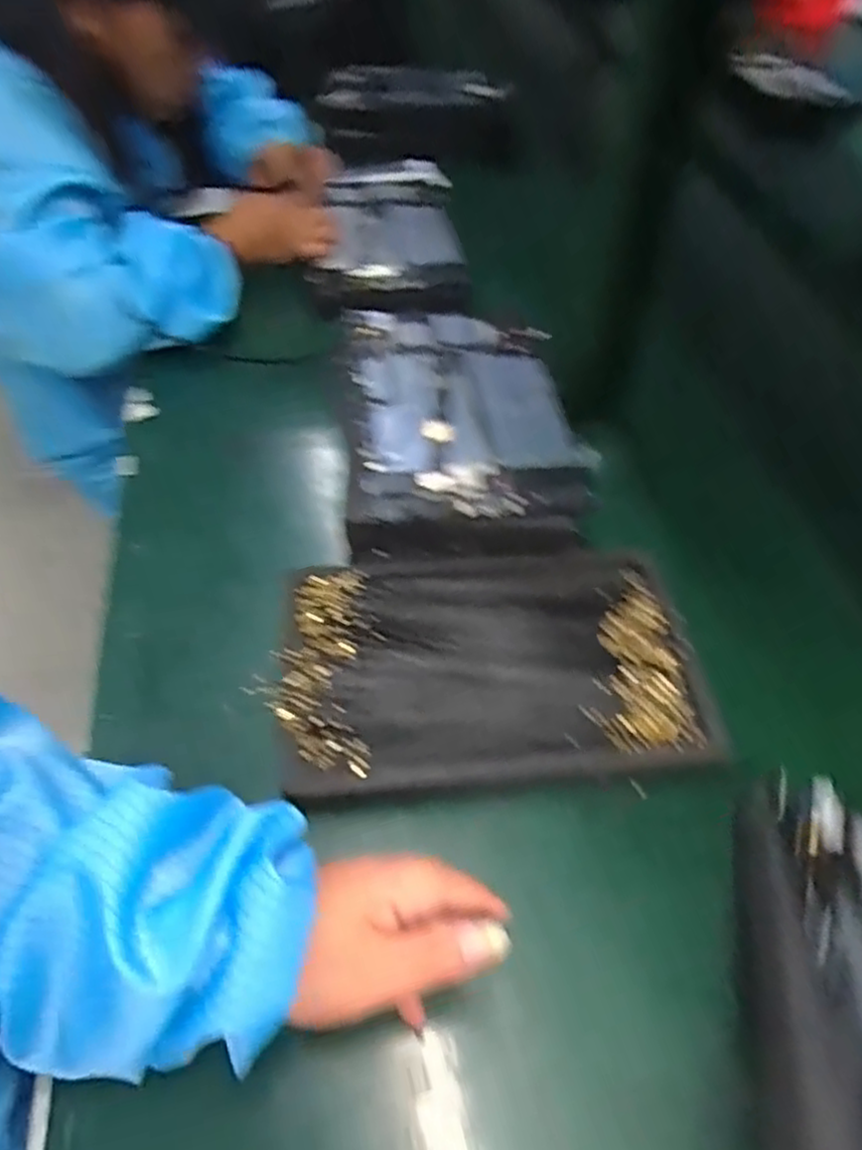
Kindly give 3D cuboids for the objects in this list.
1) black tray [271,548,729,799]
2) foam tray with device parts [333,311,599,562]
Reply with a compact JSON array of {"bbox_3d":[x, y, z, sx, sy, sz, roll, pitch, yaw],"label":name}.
[{"bbox_3d":[0.035,0.051,0.452,0.243,0.021,0.151,-3,50,-5],"label":"black tray"},{"bbox_3d":[0.016,-0.115,0.563,0.171,0.034,0.243,-5,50,-6],"label":"foam tray with device parts"}]

